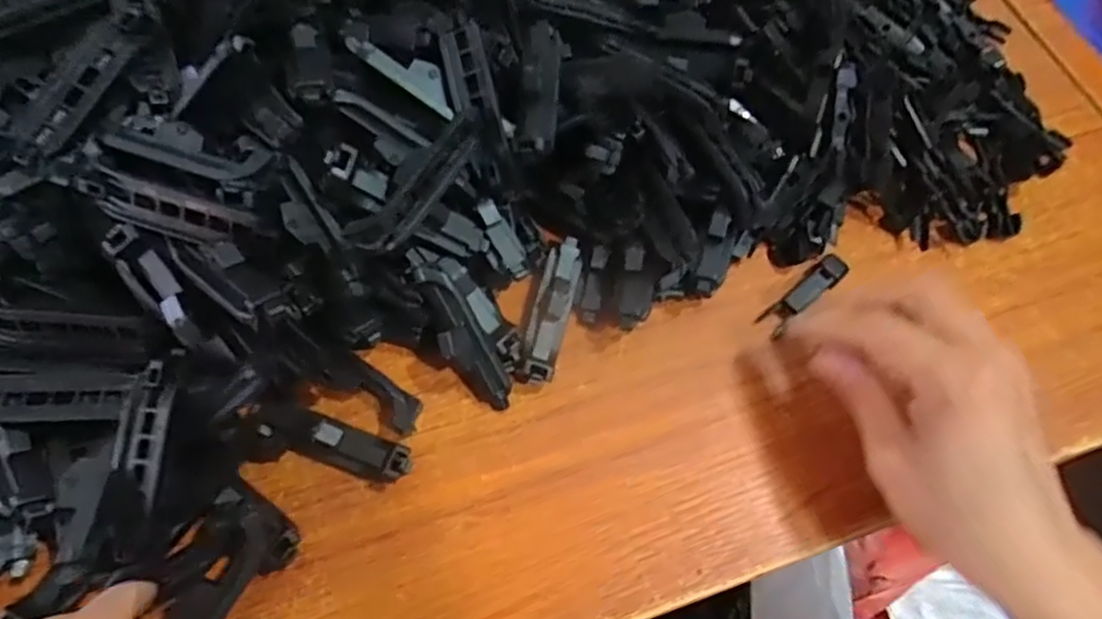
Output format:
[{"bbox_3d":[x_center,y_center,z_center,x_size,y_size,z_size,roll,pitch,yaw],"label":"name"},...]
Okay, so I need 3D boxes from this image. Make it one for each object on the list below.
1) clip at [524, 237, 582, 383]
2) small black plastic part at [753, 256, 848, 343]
[{"bbox_3d":[0.001,0.000,0.322,0.017,0.018,0.076,12,63,3],"label":"clip"},{"bbox_3d":[0.127,-0.008,0.336,0.054,0.008,0.013,-37,71,-19],"label":"small black plastic part"}]

